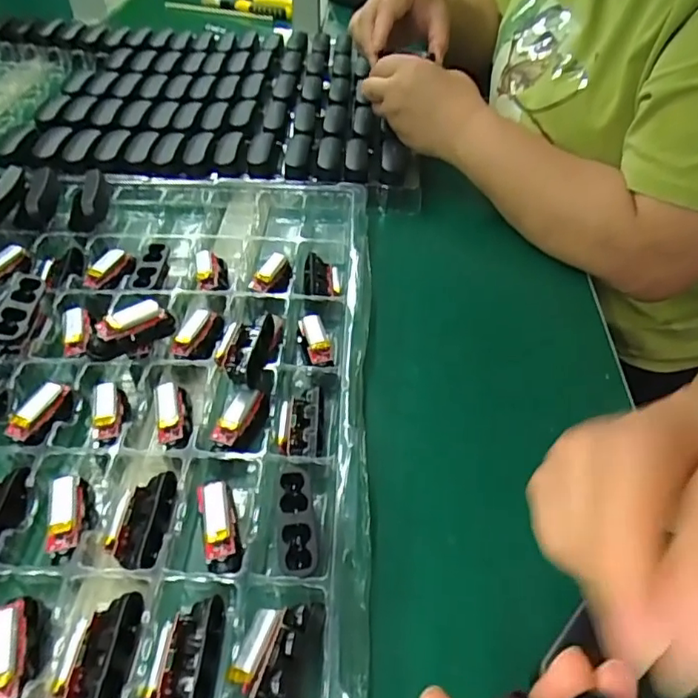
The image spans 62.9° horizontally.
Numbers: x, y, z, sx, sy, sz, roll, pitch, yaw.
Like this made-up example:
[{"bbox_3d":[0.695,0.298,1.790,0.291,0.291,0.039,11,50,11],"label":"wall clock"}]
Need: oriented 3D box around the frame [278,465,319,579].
[{"bbox_3d":[-0.028,0.095,0.313,0.019,0.009,0.061,-5,47,-8],"label":"frame"}]

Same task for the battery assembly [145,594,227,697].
[{"bbox_3d":[-0.078,0.150,0.272,0.029,0.014,0.059,3,46,-1],"label":"battery assembly"}]

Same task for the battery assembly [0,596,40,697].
[{"bbox_3d":[-0.159,0.145,0.270,0.018,0.024,0.054,-15,49,-17],"label":"battery assembly"}]

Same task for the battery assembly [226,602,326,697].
[{"bbox_3d":[-0.035,0.150,0.271,0.035,0.020,0.058,10,47,6],"label":"battery assembly"}]

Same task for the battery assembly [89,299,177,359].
[{"bbox_3d":[-0.145,-0.013,0.382,0.055,0.034,0.015,-19,51,-20],"label":"battery assembly"}]

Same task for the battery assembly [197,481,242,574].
[{"bbox_3d":[-0.071,0.095,0.309,0.018,0.015,0.048,-12,62,-12],"label":"battery assembly"}]

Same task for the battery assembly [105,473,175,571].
[{"bbox_3d":[-0.118,0.096,0.323,0.028,0.014,0.057,4,46,0],"label":"battery assembly"}]

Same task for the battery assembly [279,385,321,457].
[{"bbox_3d":[-0.031,0.050,0.370,0.025,0.016,0.050,2,46,-2],"label":"battery assembly"}]

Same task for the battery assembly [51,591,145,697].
[{"bbox_3d":[-0.120,0.149,0.273,0.030,0.017,0.060,1,46,-3],"label":"battery assembly"}]

